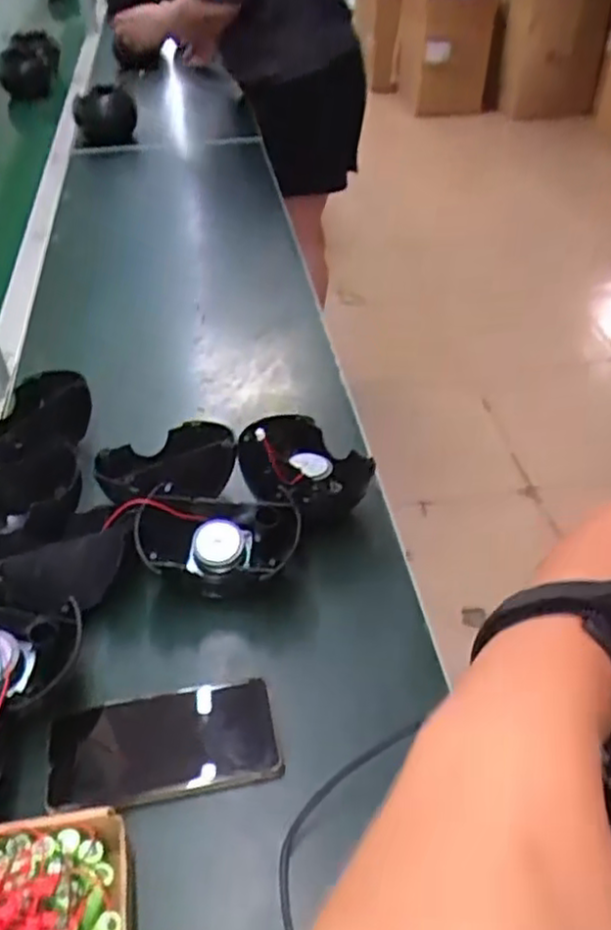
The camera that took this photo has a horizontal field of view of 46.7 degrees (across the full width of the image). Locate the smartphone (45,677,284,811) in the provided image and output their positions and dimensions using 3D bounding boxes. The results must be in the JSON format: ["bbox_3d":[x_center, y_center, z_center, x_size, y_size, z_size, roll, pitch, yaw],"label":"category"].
[{"bbox_3d":[-0.103,0.205,0.521,0.163,0.014,0.079,-7,43,-8],"label":"smartphone"}]

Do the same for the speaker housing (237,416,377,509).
[{"bbox_3d":[-0.007,0.007,0.678,0.115,0.047,0.124,0,43,0],"label":"speaker housing"}]

